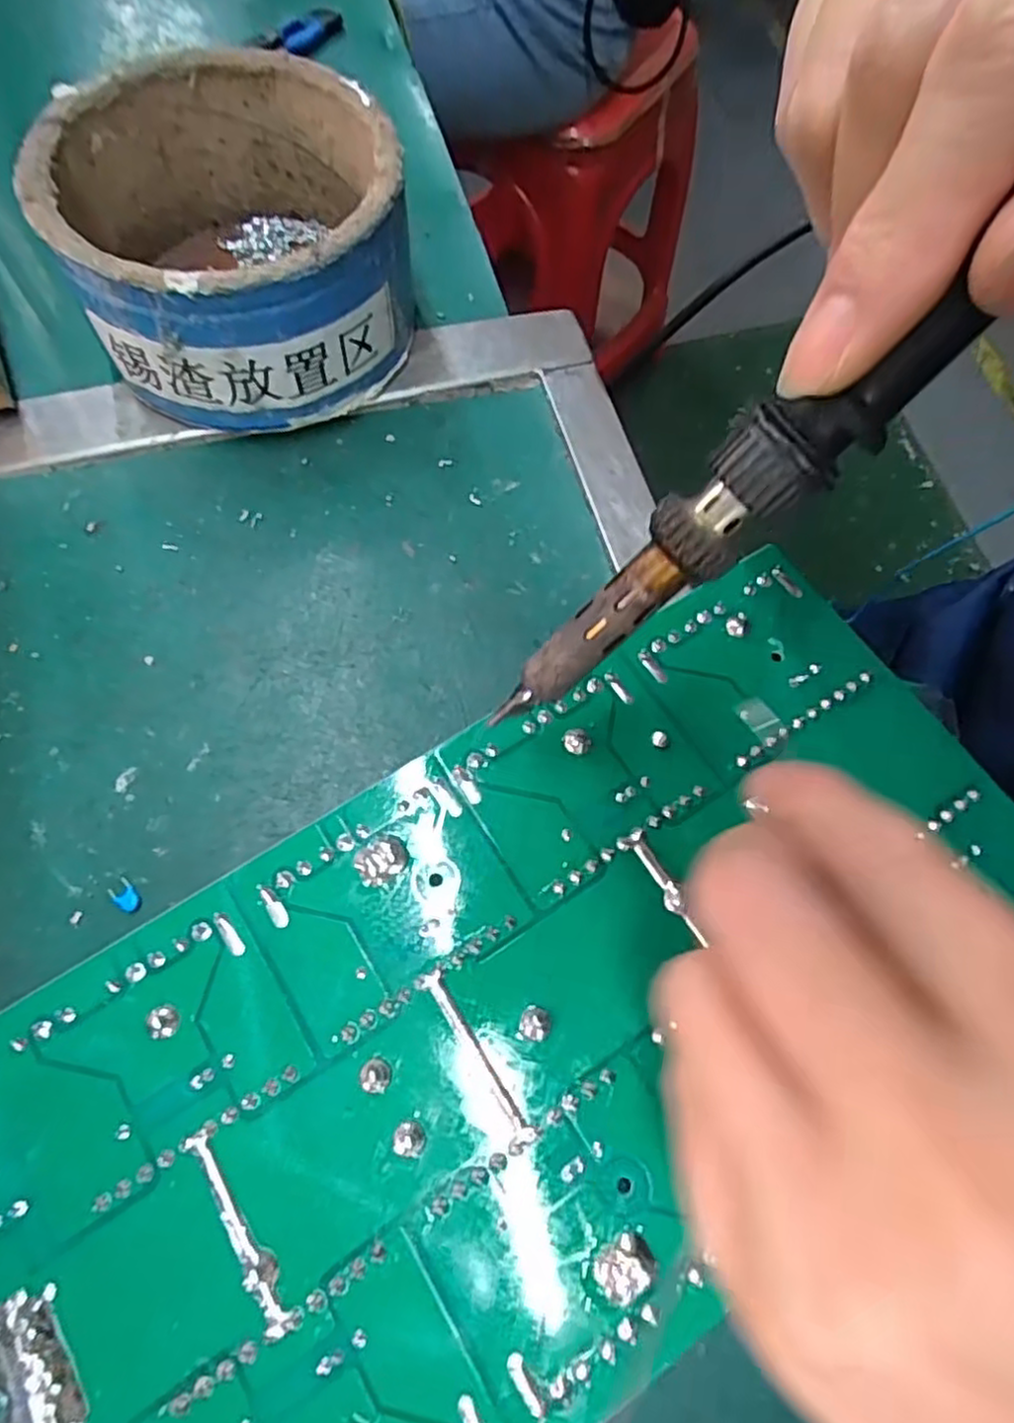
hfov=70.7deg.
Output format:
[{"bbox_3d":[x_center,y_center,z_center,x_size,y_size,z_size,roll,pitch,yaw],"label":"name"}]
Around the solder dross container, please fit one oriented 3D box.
[{"bbox_3d":[-0.097,-0.170,0.267,0.116,0.069,0.119,-16,71,-9],"label":"solder dross container"}]

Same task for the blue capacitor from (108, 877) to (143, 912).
[{"bbox_3d":[-0.118,0.057,0.220,0.012,0.004,0.007,38,72,11],"label":"blue capacitor"}]

